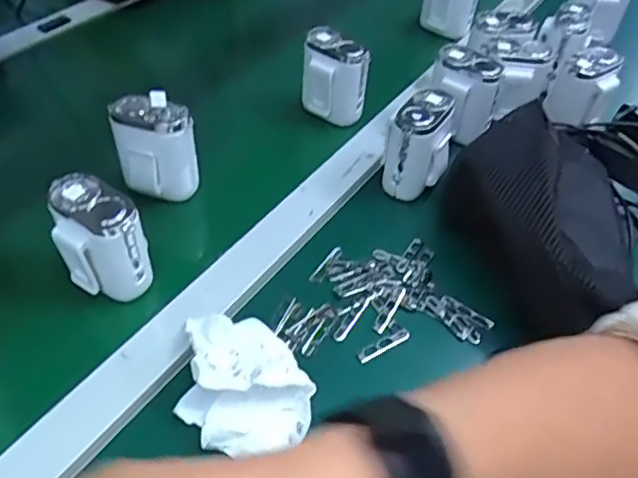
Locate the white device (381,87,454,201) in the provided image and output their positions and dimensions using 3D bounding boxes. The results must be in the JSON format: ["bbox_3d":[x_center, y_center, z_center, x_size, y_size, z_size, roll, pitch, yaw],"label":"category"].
[{"bbox_3d":[0.091,-0.085,0.526,0.050,0.079,0.057,18,48,13],"label":"white device"}]

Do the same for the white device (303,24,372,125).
[{"bbox_3d":[0.013,-0.167,0.602,0.072,0.077,0.037,34,53,26],"label":"white device"}]

